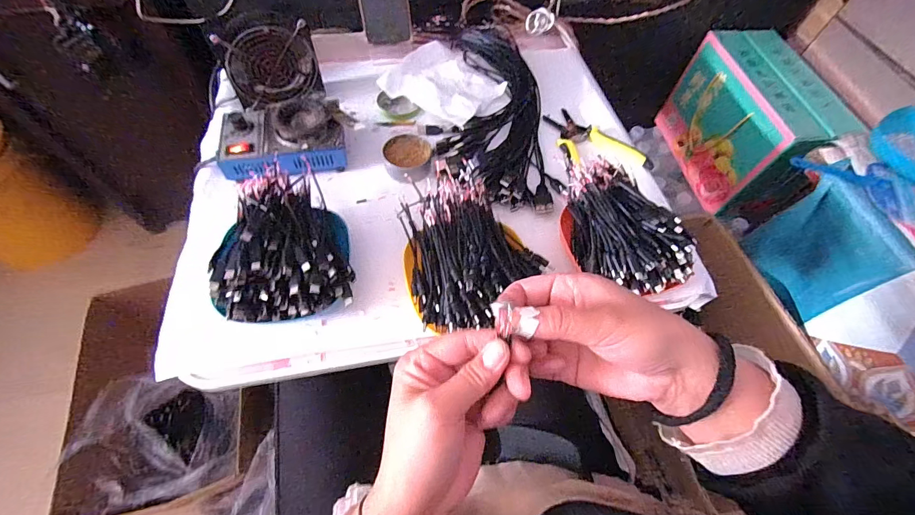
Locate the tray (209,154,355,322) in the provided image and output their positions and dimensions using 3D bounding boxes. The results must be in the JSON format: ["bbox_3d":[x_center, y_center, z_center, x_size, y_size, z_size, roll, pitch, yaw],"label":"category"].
[{"bbox_3d":[-0.183,-0.025,0.417,0.125,0.077,0.181,-8,62,-9],"label":"tray"}]

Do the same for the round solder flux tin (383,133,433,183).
[{"bbox_3d":[-0.066,-0.135,0.524,0.064,0.031,0.055,3,61,-3],"label":"round solder flux tin"}]

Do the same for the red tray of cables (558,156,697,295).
[{"bbox_3d":[0.184,-0.044,0.441,0.122,0.049,0.175,-14,63,-12],"label":"red tray of cables"}]

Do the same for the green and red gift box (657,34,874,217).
[{"bbox_3d":[0.636,-0.297,0.860,0.164,0.233,0.331,-9,62,-9],"label":"green and red gift box"}]

